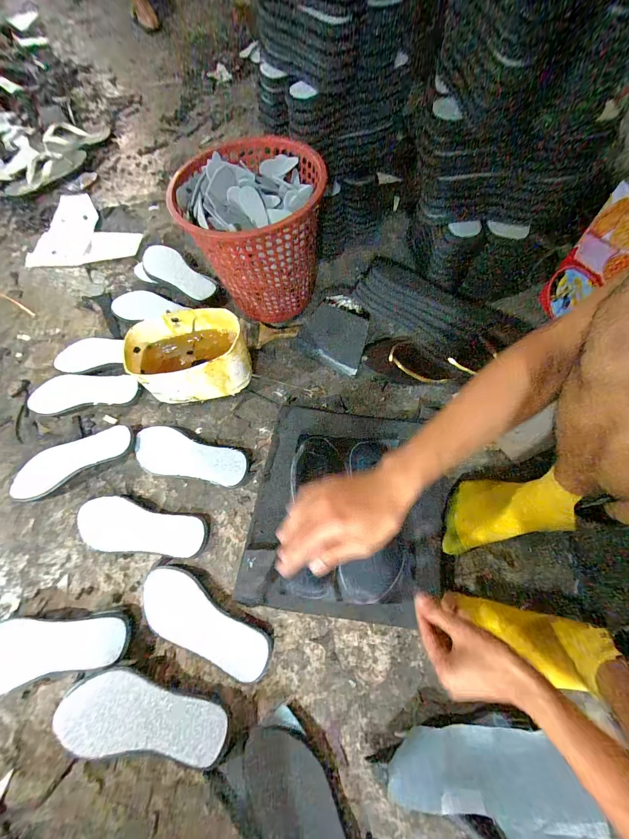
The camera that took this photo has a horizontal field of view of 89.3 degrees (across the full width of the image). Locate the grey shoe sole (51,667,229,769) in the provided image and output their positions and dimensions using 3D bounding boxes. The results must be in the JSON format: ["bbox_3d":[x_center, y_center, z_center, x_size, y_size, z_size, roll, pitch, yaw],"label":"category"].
[{"bbox_3d":[-0.235,0.406,0.437,0.229,0.026,0.085,4,66,6],"label":"grey shoe sole"}]

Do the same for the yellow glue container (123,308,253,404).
[{"bbox_3d":[-0.229,-0.113,0.607,0.209,0.115,0.128,-8,67,0],"label":"yellow glue container"}]

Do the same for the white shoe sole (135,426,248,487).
[{"bbox_3d":[-0.234,0.072,0.591,0.221,0.024,0.082,15,68,10],"label":"white shoe sole"}]

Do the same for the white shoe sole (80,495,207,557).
[{"bbox_3d":[-0.298,0.191,0.552,0.224,0.030,0.083,10,67,3],"label":"white shoe sole"}]

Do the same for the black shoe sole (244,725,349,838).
[{"bbox_3d":[-0.003,0.517,0.400,0.090,0.026,0.242,-38,69,-13],"label":"black shoe sole"}]

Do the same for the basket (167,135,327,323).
[{"bbox_3d":[-0.107,-0.360,0.630,0.255,0.265,0.257,-23,67,-6],"label":"basket"}]

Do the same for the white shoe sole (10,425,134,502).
[{"bbox_3d":[-0.449,0.076,0.595,0.221,0.032,0.083,-28,67,-9],"label":"white shoe sole"}]

